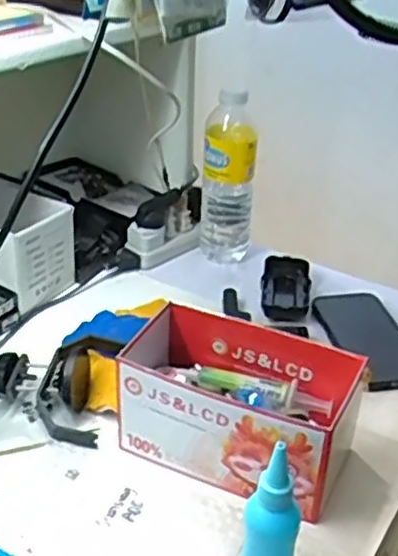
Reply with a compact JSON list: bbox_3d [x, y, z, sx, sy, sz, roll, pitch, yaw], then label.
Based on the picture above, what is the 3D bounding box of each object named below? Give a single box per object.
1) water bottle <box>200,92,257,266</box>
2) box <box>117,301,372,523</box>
[{"bbox_3d":[0.034,-0.113,0.812,0.061,0.194,0.050,5,30,4],"label":"water bottle"},{"bbox_3d":[0.027,0.098,0.550,0.177,0.087,0.100,15,32,20],"label":"box"}]

